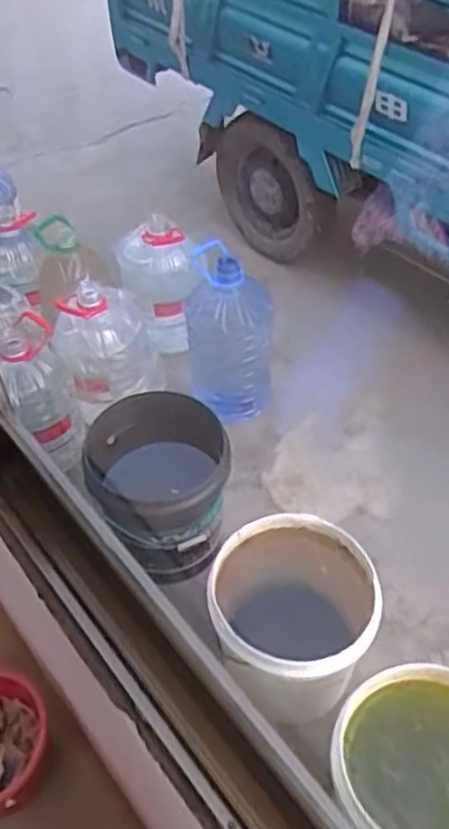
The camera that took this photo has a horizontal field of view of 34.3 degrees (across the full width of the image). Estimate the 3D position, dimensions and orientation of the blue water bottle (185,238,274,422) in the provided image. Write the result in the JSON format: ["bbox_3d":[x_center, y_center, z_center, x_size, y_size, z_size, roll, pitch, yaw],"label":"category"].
[{"bbox_3d":[0.012,-0.204,1.949,0.216,0.481,0.216,-5,48,-2],"label":"blue water bottle"}]

